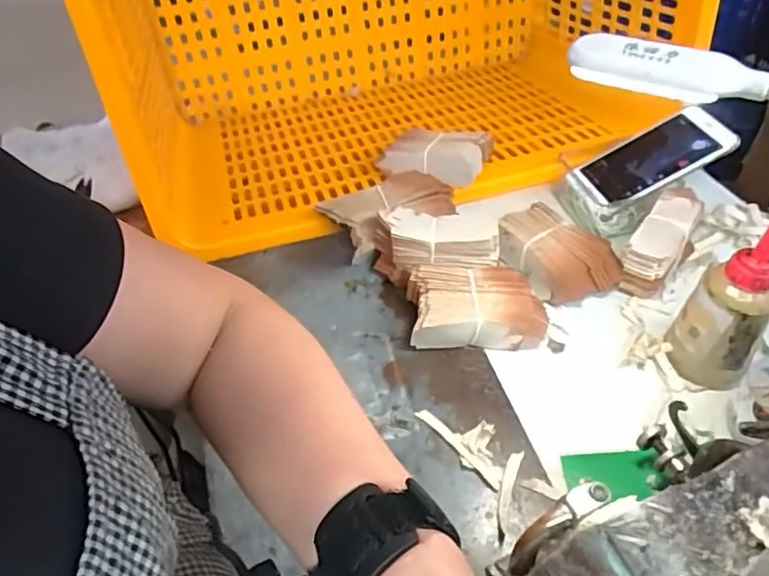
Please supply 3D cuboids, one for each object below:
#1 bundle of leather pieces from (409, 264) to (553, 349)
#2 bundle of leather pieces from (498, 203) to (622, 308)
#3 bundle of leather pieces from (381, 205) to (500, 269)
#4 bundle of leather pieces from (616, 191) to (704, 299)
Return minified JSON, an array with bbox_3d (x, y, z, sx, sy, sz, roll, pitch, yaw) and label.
[{"bbox_3d":[0.082,0.018,0.554,0.121,0.044,0.074,-4,46,1],"label":"bundle of leather pieces"},{"bbox_3d":[0.166,-0.033,0.597,0.077,0.041,0.117,-31,51,-23],"label":"bundle of leather pieces"},{"bbox_3d":[0.053,-0.049,0.571,0.107,0.035,0.048,4,47,9],"label":"bundle of leather pieces"},{"bbox_3d":[0.266,-0.052,0.579,0.044,0.033,0.111,26,54,27],"label":"bundle of leather pieces"}]

